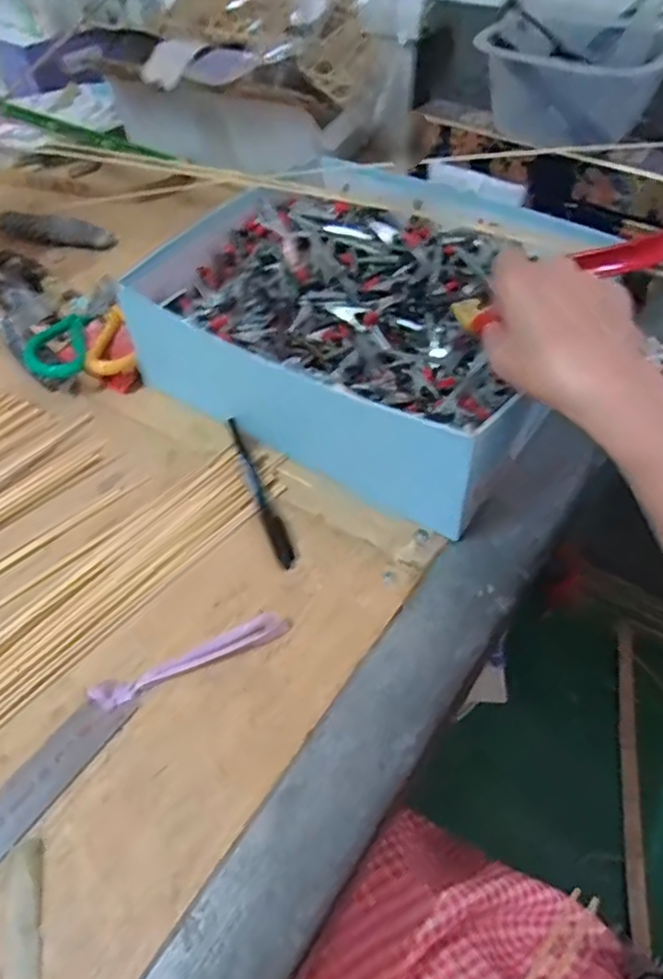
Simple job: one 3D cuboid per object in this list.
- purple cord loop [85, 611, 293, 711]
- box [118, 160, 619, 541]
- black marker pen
[{"bbox_3d":[-0.084,0.103,0.400,0.122,0.005,0.018,-20,52,-14],"label":"purple cord loop"},{"bbox_3d":[0.029,-0.147,0.544,0.332,0.093,0.282,26,56,22],"label":"box"},{"bbox_3d":[-0.054,-0.003,0.476,0.014,0.016,0.137,-19,52,-13],"label":"black marker pen"}]

